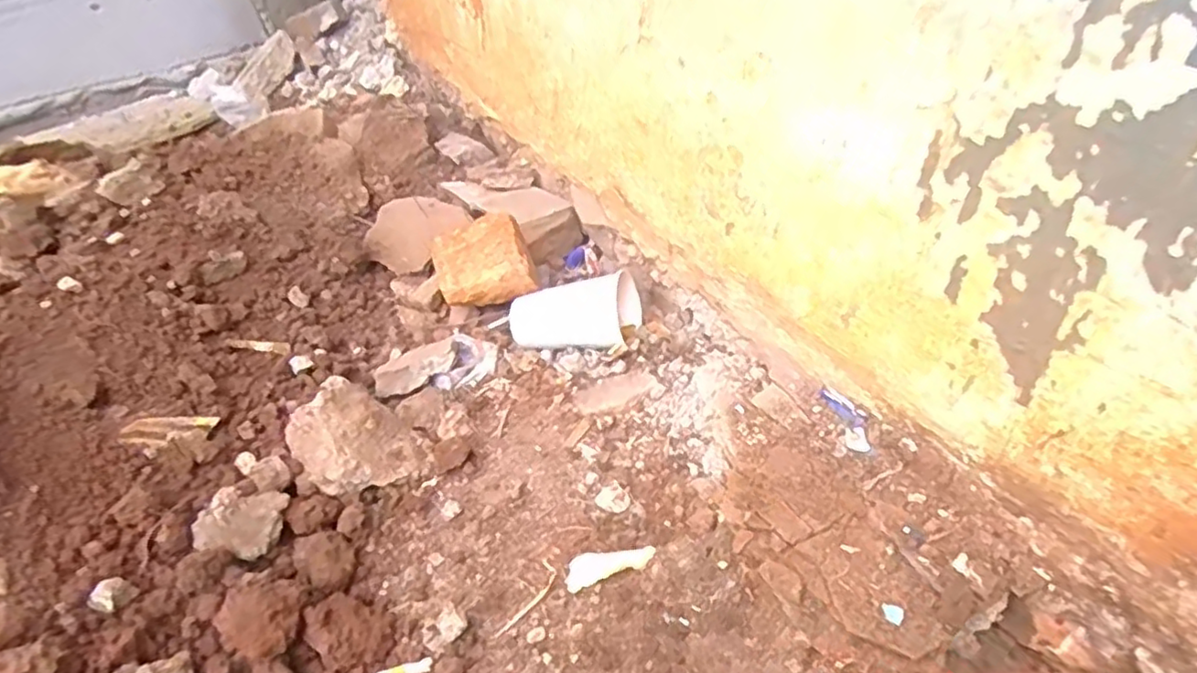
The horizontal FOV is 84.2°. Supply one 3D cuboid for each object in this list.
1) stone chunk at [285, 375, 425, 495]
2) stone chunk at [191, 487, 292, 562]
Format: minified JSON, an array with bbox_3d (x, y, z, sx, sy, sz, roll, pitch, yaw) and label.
[{"bbox_3d":[-0.234,0.093,0.623,0.119,0.070,0.097,32,55,33],"label":"stone chunk"},{"bbox_3d":[-0.289,0.152,0.537,0.053,0.029,0.054,1,44,7],"label":"stone chunk"}]

